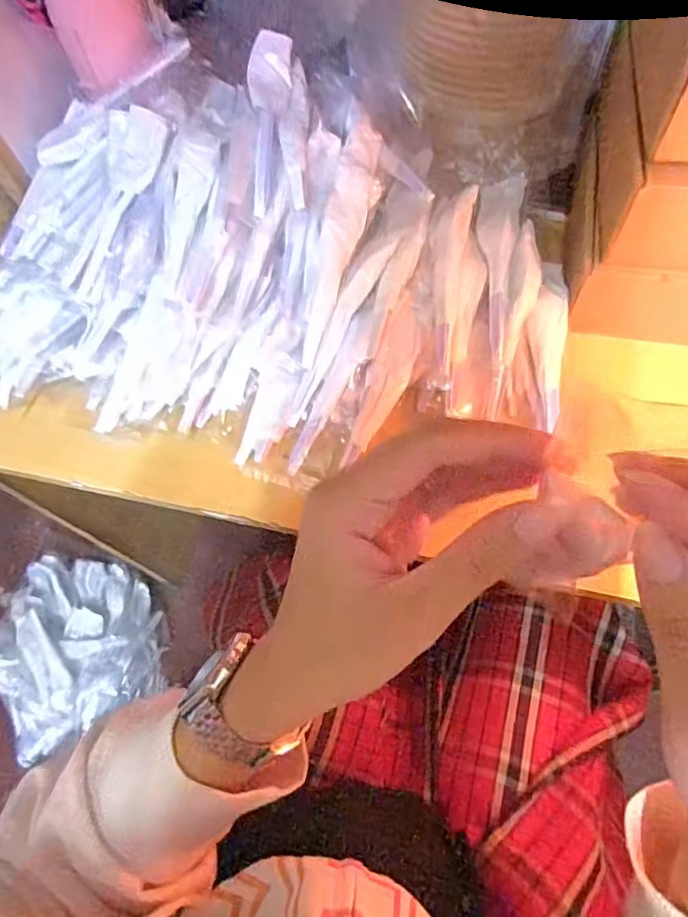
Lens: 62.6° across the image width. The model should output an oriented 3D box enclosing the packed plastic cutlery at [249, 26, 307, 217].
[{"bbox_3d":[-0.052,-0.258,0.441,0.042,0.025,0.143,-1,82,3],"label":"packed plastic cutlery"}]

